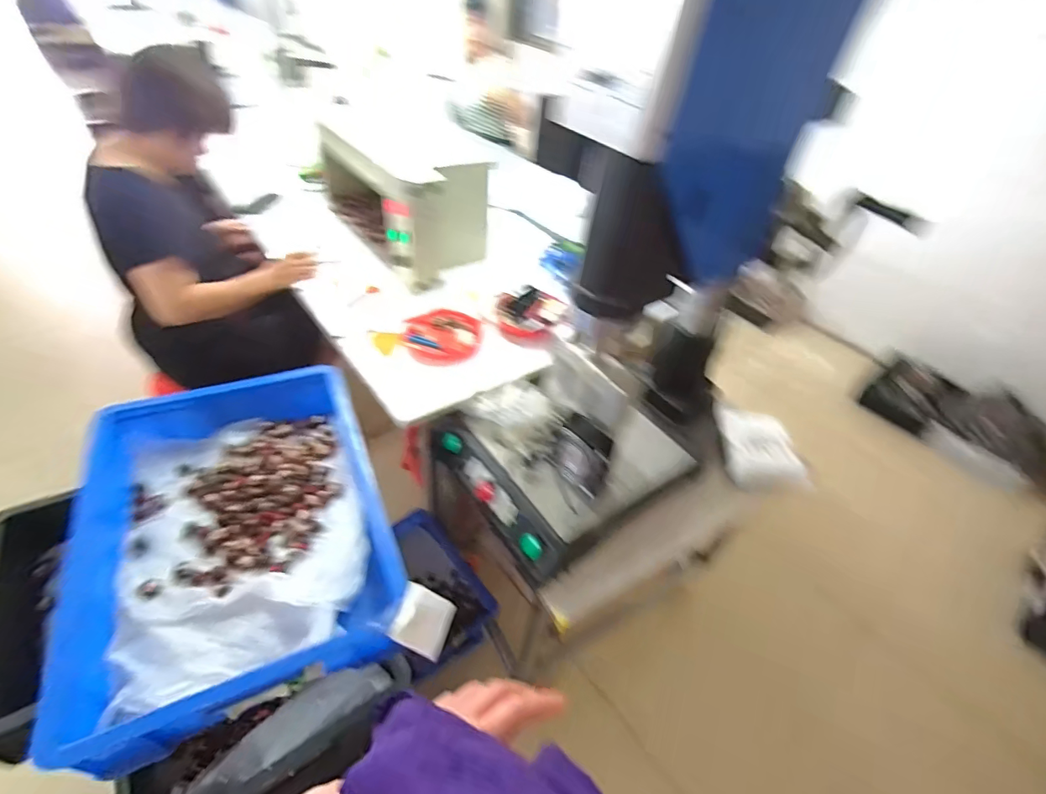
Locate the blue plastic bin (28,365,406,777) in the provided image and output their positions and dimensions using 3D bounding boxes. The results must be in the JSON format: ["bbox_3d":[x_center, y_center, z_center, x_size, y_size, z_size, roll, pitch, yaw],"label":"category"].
[{"bbox_3d":[-0.457,0.202,0.779,0.405,0.118,0.569,-15,48,-22],"label":"blue plastic bin"}]

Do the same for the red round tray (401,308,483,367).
[{"bbox_3d":[-0.174,-0.134,1.043,0.160,0.027,0.173,4,43,-4],"label":"red round tray"}]

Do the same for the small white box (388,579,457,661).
[{"bbox_3d":[-0.140,0.317,0.671,0.018,0.086,0.076,-17,39,43],"label":"small white box"}]

